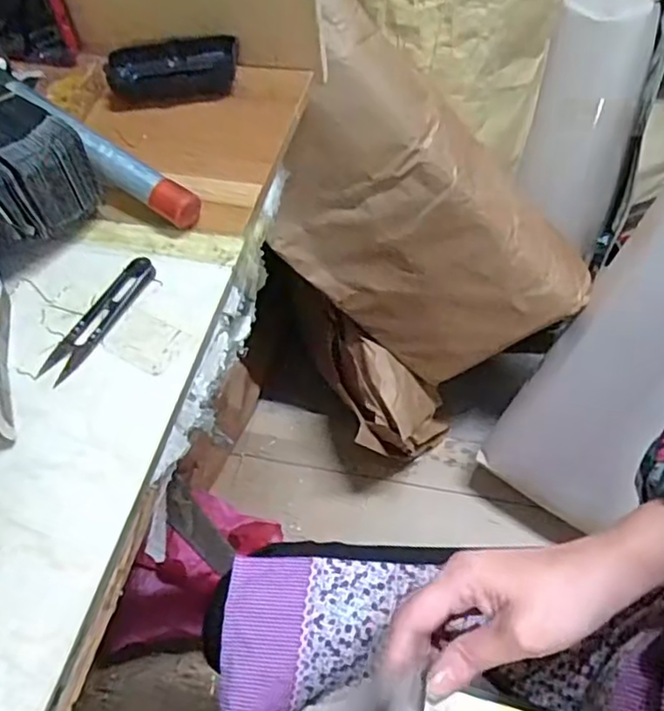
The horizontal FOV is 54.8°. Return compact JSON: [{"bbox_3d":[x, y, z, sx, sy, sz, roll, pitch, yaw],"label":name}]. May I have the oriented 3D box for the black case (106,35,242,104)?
[{"bbox_3d":[-0.135,-0.242,0.546,0.108,0.033,0.052,-1,50,6],"label":"black case"}]

